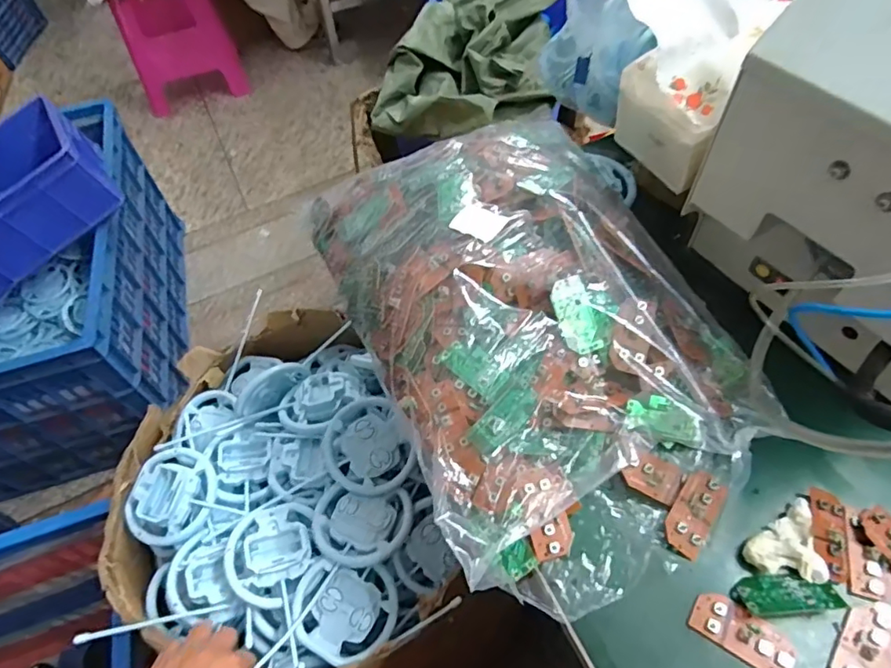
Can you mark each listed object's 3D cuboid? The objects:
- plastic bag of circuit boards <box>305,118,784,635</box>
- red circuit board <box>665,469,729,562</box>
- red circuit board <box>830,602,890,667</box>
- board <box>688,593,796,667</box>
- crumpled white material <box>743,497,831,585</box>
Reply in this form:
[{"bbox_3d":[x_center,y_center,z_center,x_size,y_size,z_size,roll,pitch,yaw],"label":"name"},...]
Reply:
[{"bbox_3d":[0.066,-0.015,0.437,0.251,0.097,0.385,-23,57,-11],"label":"plastic bag of circuit boards"},{"bbox_3d":[0.177,0.126,0.385,0.029,0.010,0.060,30,63,23],"label":"red circuit board"},{"bbox_3d":[0.263,0.195,0.337,0.066,0.004,0.031,-40,61,-21],"label":"red circuit board"},{"bbox_3d":[0.189,0.191,0.345,0.060,0.005,0.028,28,62,22],"label":"board"},{"bbox_3d":[0.237,0.147,0.368,0.061,0.013,0.041,-30,58,-16],"label":"crumpled white material"}]

